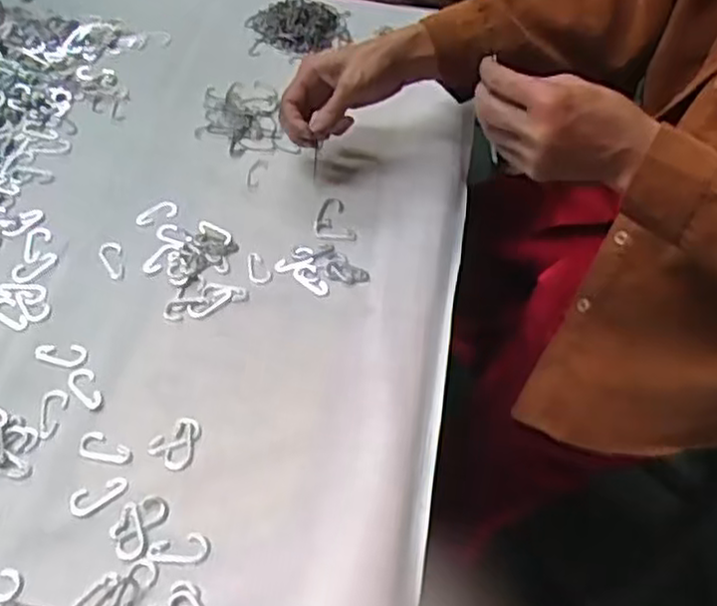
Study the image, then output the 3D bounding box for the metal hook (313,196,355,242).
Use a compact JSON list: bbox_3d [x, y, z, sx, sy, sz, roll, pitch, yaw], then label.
[{"bbox_3d":[-0.019,-0.074,0.661,0.037,0.006,0.045,4,50,-1],"label":"metal hook"}]

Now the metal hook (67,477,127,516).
[{"bbox_3d":[-0.168,0.123,0.488,0.037,0.004,0.017,-26,57,-24],"label":"metal hook"}]

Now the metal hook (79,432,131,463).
[{"bbox_3d":[-0.171,0.097,0.510,0.035,0.004,0.020,9,50,3],"label":"metal hook"}]

